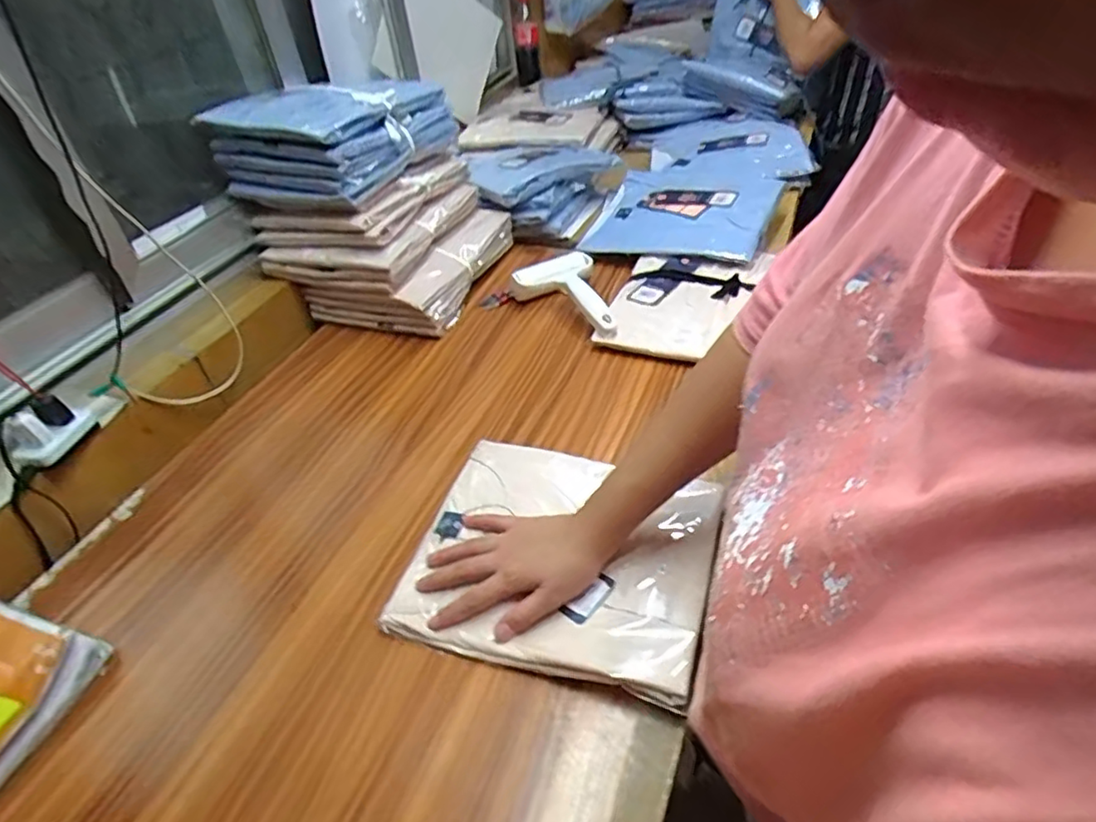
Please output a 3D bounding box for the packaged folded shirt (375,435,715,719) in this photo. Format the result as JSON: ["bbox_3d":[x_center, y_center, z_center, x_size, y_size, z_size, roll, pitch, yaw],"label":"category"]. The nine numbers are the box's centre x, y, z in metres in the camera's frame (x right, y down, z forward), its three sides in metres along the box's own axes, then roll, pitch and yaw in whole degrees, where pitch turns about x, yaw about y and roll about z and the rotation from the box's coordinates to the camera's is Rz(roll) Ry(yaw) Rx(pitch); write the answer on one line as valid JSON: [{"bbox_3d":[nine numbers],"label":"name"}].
[{"bbox_3d":[0.011,0.121,0.551,0.258,0.034,0.221,9,44,19],"label":"packaged folded shirt"}]

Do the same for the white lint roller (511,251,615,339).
[{"bbox_3d":[0.019,-0.148,0.836,0.112,0.052,0.187,-11,41,-4],"label":"white lint roller"}]

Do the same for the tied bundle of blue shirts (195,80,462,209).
[{"bbox_3d":[-0.286,-0.387,0.849,0.202,0.103,0.260,13,45,22],"label":"tied bundle of blue shirts"}]

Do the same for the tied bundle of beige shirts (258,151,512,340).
[{"bbox_3d":[-0.226,-0.255,0.909,0.256,0.167,0.262,11,44,20],"label":"tied bundle of beige shirts"}]

